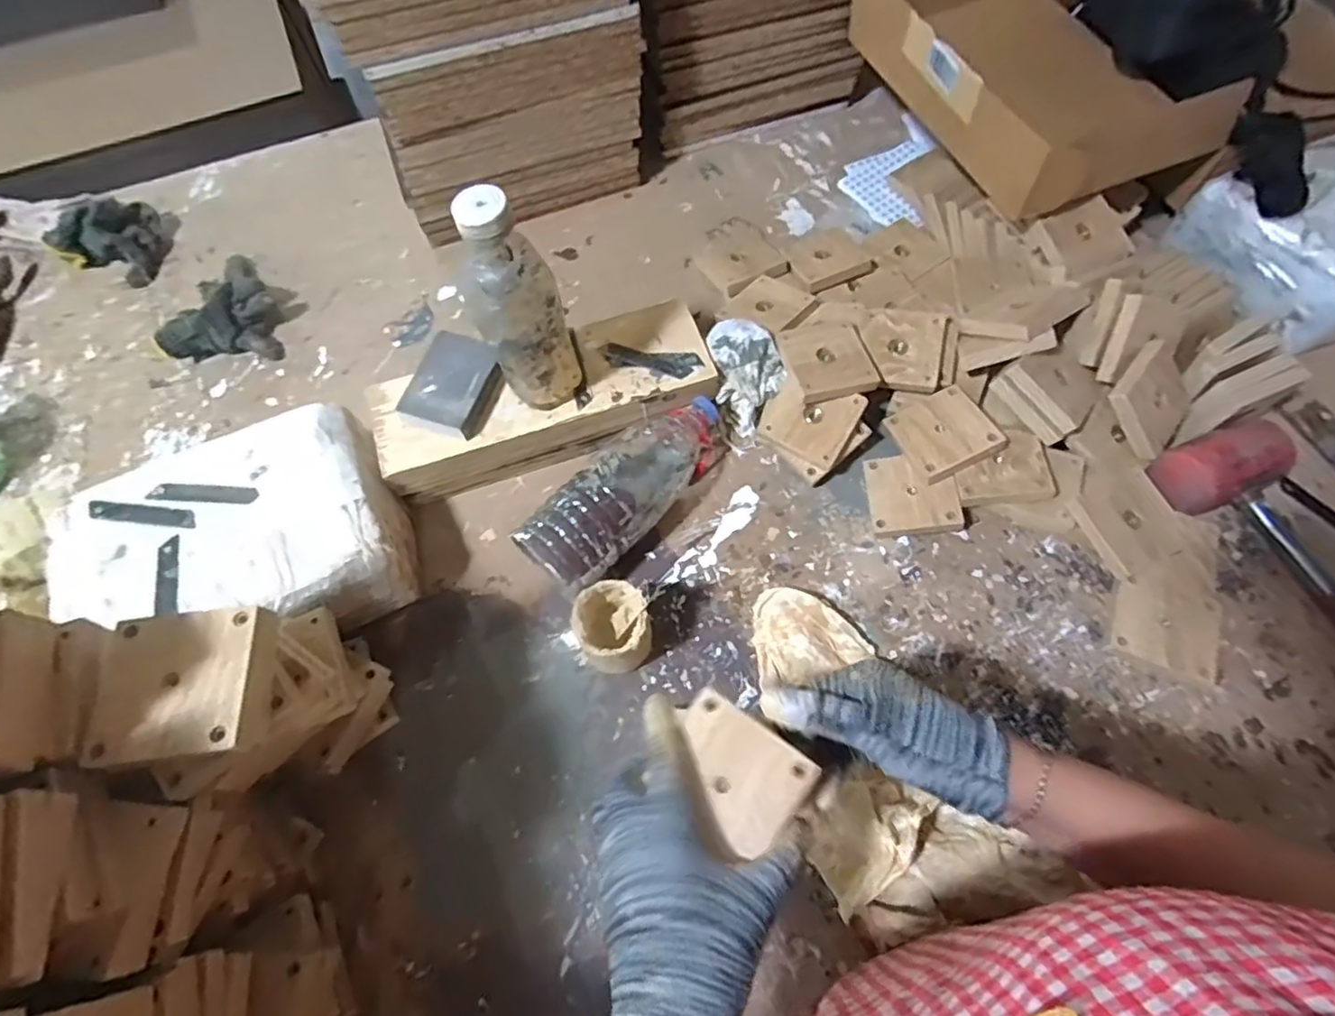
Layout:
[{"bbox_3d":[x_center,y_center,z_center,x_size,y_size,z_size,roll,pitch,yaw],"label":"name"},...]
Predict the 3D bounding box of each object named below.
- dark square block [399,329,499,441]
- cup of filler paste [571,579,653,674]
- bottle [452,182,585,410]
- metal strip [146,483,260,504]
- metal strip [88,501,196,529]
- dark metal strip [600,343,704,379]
[{"bbox_3d":[-0.205,-0.118,0.604,0.068,0.023,0.098,17,66,9],"label":"dark square block"},{"bbox_3d":[-0.047,0.104,0.554,0.060,0.081,0.064,-1,64,1],"label":"cup of filler paste"},{"bbox_3d":[-0.120,-0.157,0.535,0.063,0.215,0.061,12,65,7],"label":"bottle"},{"bbox_3d":[-0.406,-0.013,0.556,0.093,0.005,0.017,2,63,5],"label":"metal strip"},{"bbox_3d":[-0.453,0.005,0.547,0.094,0.004,0.017,5,65,4],"label":"metal strip"},{"bbox_3d":[-0.017,-0.149,0.638,0.100,0.008,0.033,7,65,5],"label":"dark metal strip"}]

